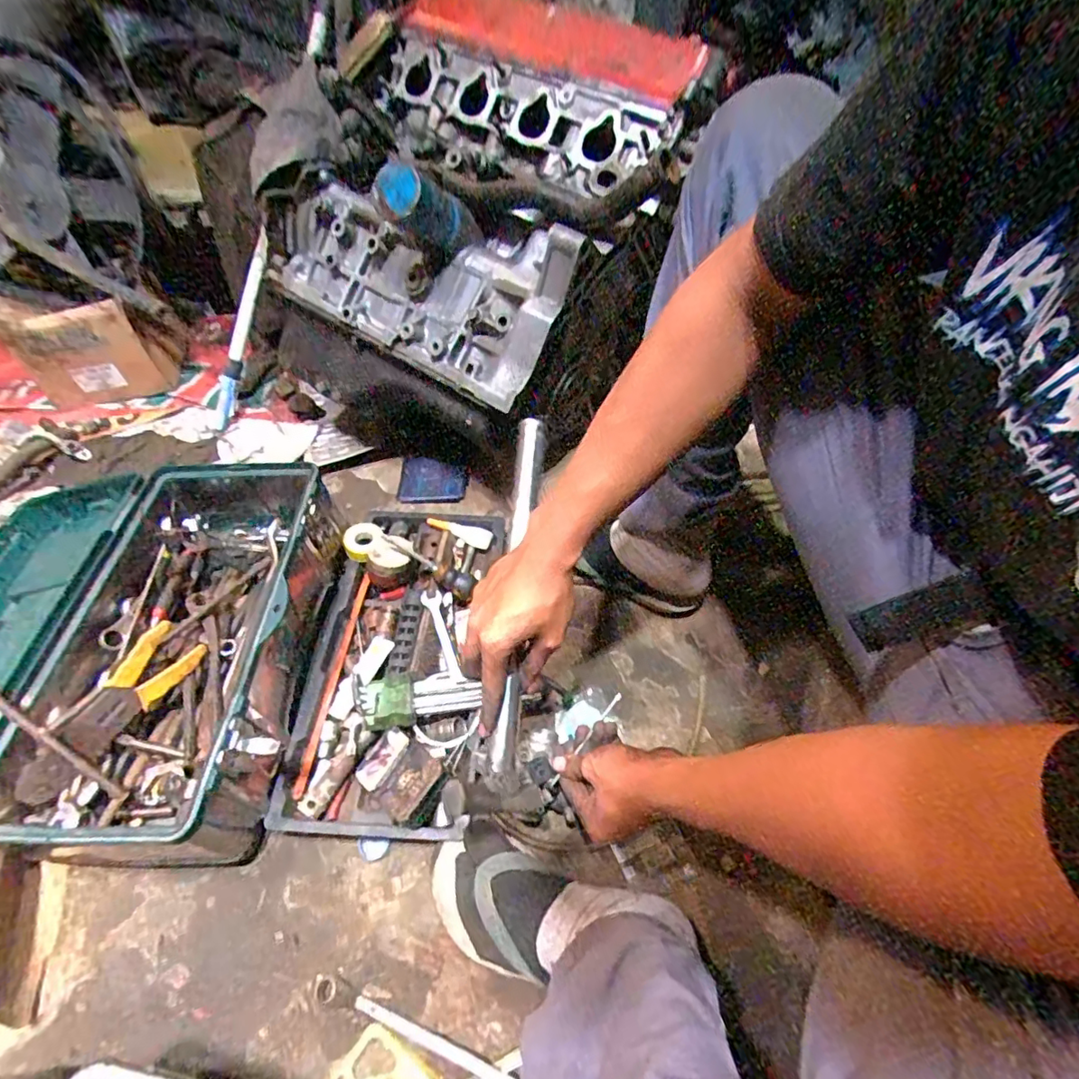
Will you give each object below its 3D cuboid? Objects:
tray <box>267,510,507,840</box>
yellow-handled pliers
[{"bbox_3d":[-0.170,0.125,0.688,0.216,0.061,0.431,2,52,2],"label":"tray"},{"bbox_3d":[-0.445,0.173,0.566,0.058,0.015,0.188,47,58,-15],"label":"yellow-handled pliers"}]

